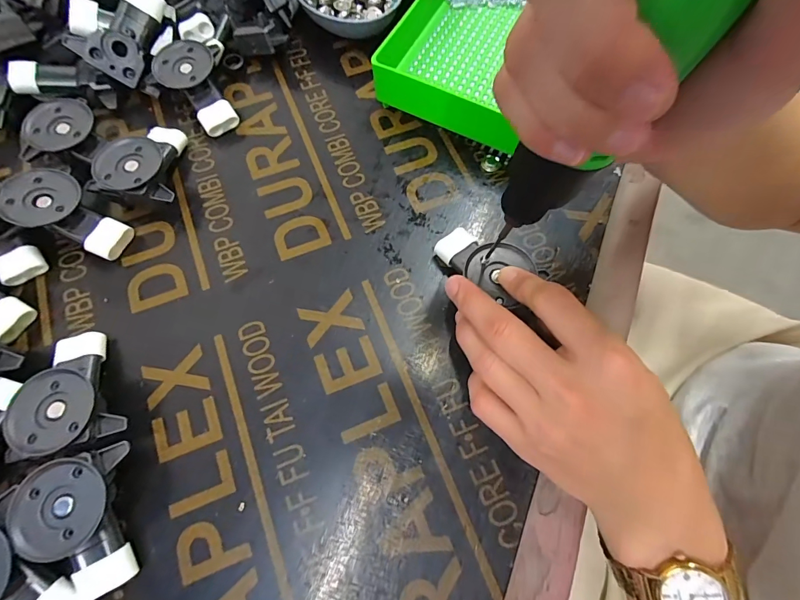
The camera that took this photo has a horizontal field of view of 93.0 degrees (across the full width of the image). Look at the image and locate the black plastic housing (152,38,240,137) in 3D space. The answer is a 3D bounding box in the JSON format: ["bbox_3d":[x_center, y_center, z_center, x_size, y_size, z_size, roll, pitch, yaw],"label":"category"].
[{"bbox_3d":[-0.152,-0.159,0.285,0.046,0.022,0.072,-15,91,-8],"label":"black plastic housing"}]

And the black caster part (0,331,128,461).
[{"bbox_3d":[-0.183,0.053,0.210,0.044,0.032,0.066,-31,74,-10],"label":"black caster part"}]

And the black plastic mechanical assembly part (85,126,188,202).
[{"bbox_3d":[-0.177,-0.094,0.262,0.044,0.031,0.066,-7,71,-2],"label":"black plastic mechanical assembly part"}]

